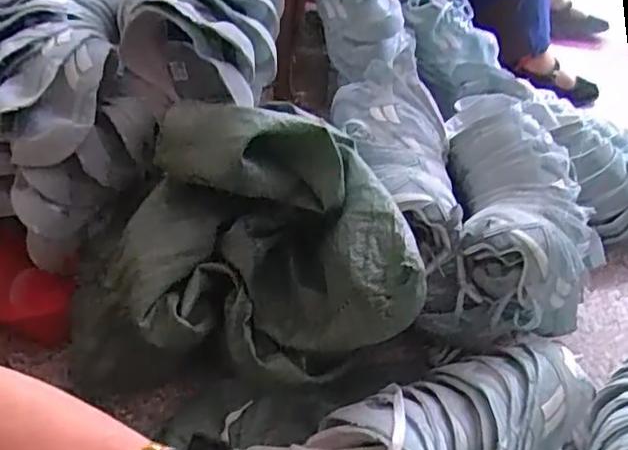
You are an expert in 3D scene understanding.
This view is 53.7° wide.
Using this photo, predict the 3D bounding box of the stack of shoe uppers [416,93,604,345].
[{"bbox_3d":[0.324,0.013,0.983,0.245,0.223,0.334,12,43,7],"label":"stack of shoe uppers"}]

